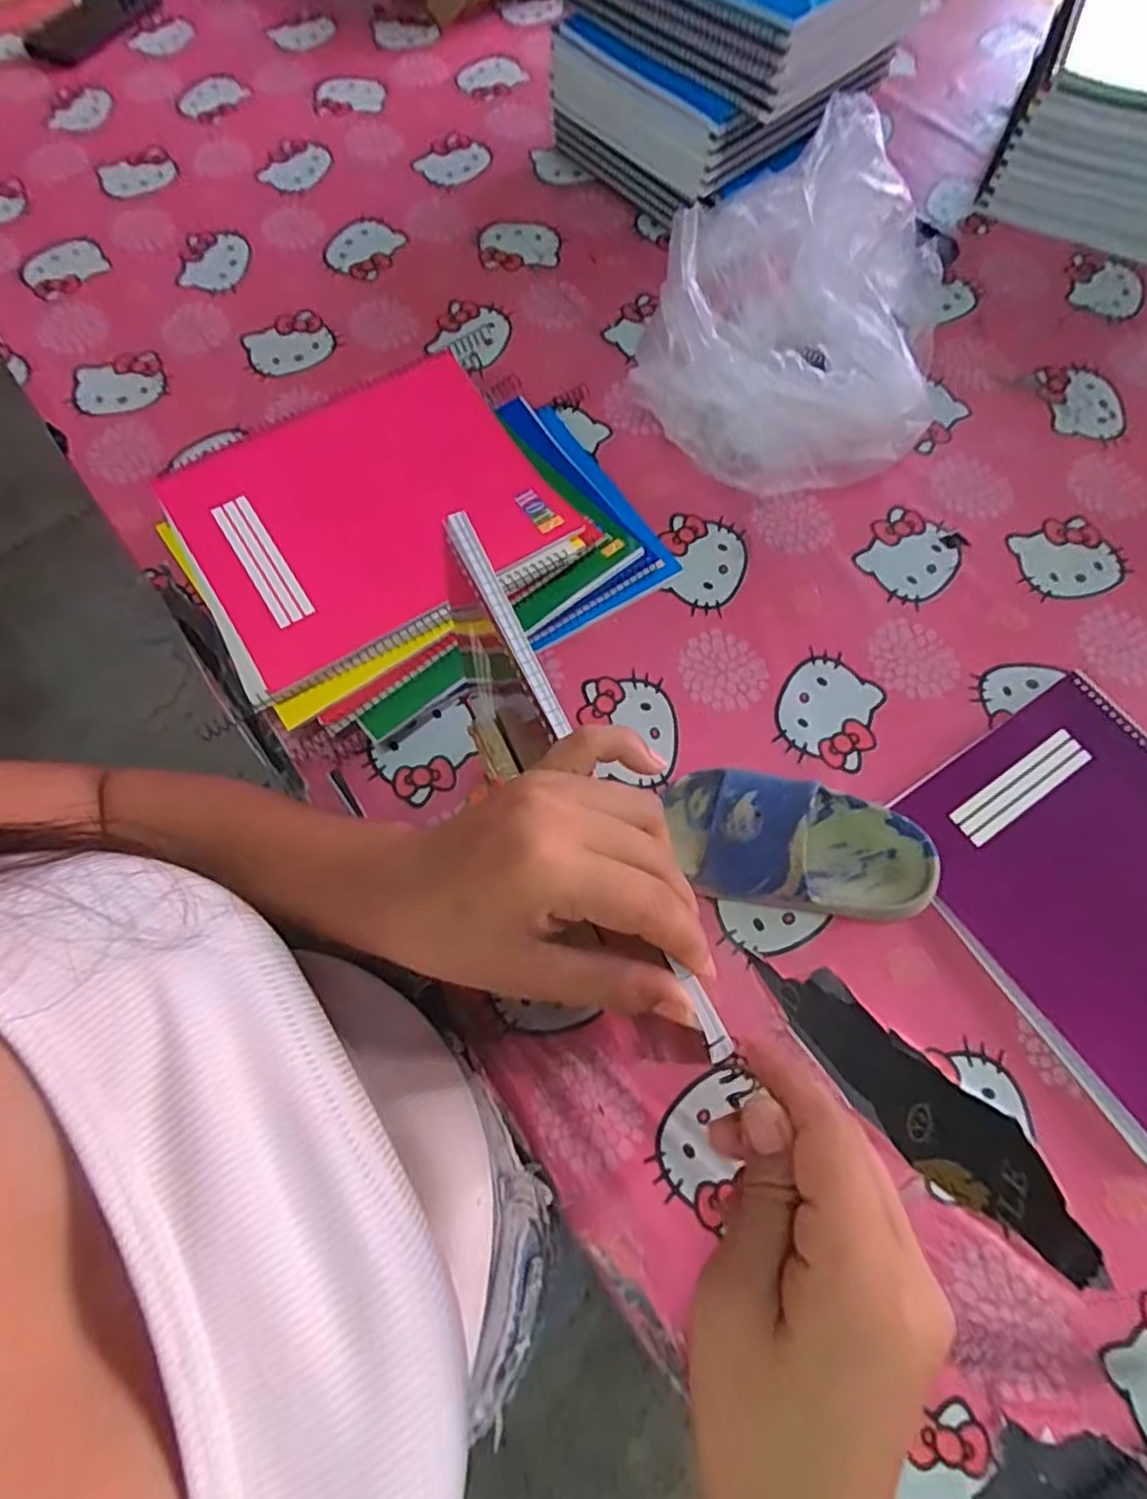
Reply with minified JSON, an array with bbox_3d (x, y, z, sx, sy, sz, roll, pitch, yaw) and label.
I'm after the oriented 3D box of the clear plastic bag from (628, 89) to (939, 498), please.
[{"bbox_3d":[0.183,-0.354,0.566,0.217,0.127,0.269,20,70,8],"label":"clear plastic bag"}]

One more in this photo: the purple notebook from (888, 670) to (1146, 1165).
[{"bbox_3d":[0.352,0.092,0.449,0.205,0.015,0.245,-32,72,-12],"label":"purple notebook"}]

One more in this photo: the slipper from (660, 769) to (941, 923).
[{"bbox_3d":[0.142,0.060,0.438,0.162,0.060,0.078,11,69,5],"label":"slipper"}]

